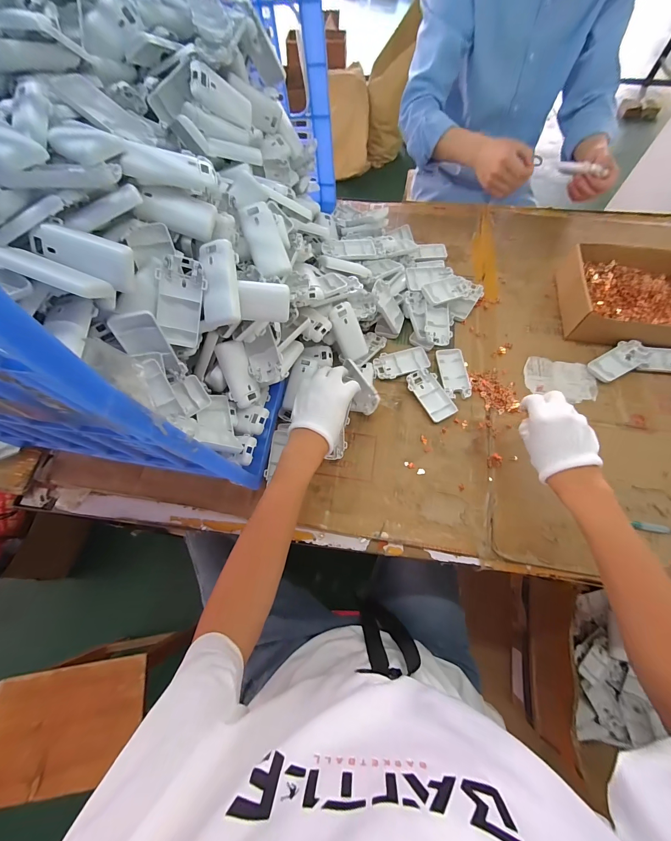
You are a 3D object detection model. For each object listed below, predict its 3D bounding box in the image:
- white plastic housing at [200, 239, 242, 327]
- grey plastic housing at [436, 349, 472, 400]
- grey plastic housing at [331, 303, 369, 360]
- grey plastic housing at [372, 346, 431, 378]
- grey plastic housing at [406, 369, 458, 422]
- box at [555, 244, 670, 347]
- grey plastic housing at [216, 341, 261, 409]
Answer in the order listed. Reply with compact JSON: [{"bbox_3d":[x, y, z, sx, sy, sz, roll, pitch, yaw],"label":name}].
[{"bbox_3d":[-0.133,-0.159,0.372,0.042,0.016,0.092,0,100,1],"label":"white plastic housing"},{"bbox_3d":[0.207,-0.084,0.560,0.045,0.011,0.097,-6,66,-1],"label":"grey plastic housing"},{"bbox_3d":[0.022,-0.148,0.540,0.043,0.095,0.009,-31,29,-12],"label":"grey plastic housing"},{"bbox_3d":[0.119,-0.104,0.576,0.096,0.010,0.049,-11,66,-4],"label":"grey plastic housing"},{"bbox_3d":[0.163,-0.045,0.550,0.049,0.015,0.097,-28,68,-11],"label":"grey plastic housing"},{"bbox_3d":[0.538,-0.228,0.587,0.220,0.074,0.200,9,67,5],"label":"box"},{"bbox_3d":[-0.140,-0.066,0.461,0.038,0.022,0.093,-17,108,-6],"label":"grey plastic housing"}]

